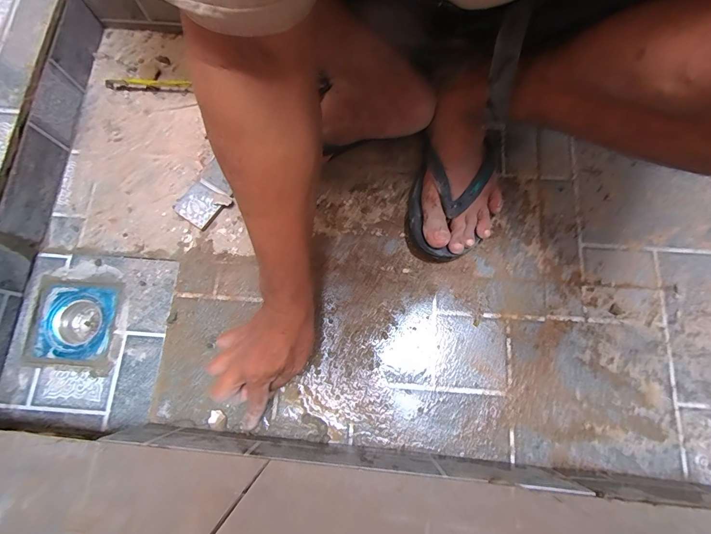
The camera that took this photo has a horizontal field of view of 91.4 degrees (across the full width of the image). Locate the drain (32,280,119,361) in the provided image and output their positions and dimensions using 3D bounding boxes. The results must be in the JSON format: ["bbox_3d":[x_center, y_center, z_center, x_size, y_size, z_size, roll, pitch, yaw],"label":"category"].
[{"bbox_3d":[-0.380,0.078,0.489,0.103,0.040,0.105,5,76,1],"label":"drain"}]

